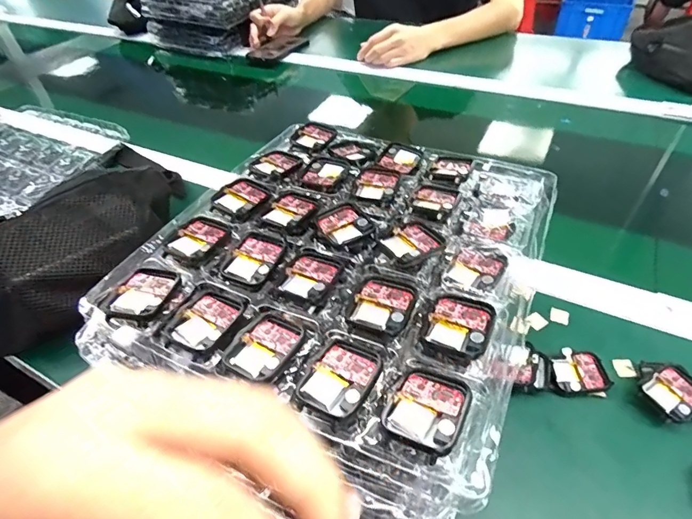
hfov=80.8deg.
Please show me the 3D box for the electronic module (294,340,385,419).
[{"bbox_3d":[-0.003,0.063,0.221,0.035,0.006,0.042,23,53,25],"label":"electronic module"}]

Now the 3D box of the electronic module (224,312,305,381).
[{"bbox_3d":[-0.048,0.050,0.240,0.038,0.006,0.042,21,52,23],"label":"electronic module"}]

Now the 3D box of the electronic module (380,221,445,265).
[{"bbox_3d":[0.046,-0.011,0.287,0.042,0.008,0.034,-29,51,-21],"label":"electronic module"}]

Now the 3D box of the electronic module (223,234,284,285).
[{"bbox_3d":[-0.065,0.000,0.288,0.034,0.009,0.039,18,51,21],"label":"electronic module"}]

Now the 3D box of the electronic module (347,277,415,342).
[{"bbox_3d":[0.022,0.028,0.251,0.036,0.005,0.043,15,50,19],"label":"electronic module"}]

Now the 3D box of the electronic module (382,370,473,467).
[{"bbox_3d":[0.042,0.074,0.204,0.036,0.009,0.044,24,53,25],"label":"electronic module"}]

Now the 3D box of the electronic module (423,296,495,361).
[{"bbox_3d":[0.067,0.037,0.239,0.035,0.006,0.043,20,52,23],"label":"electronic module"}]

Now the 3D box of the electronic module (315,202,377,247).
[{"bbox_3d":[0.000,-0.026,0.307,0.037,0.004,0.041,-31,51,-22],"label":"electronic module"}]

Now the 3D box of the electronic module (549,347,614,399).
[{"bbox_3d":[0.197,0.097,0.349,0.047,0.009,0.040,-6,46,0],"label":"electronic module"}]

